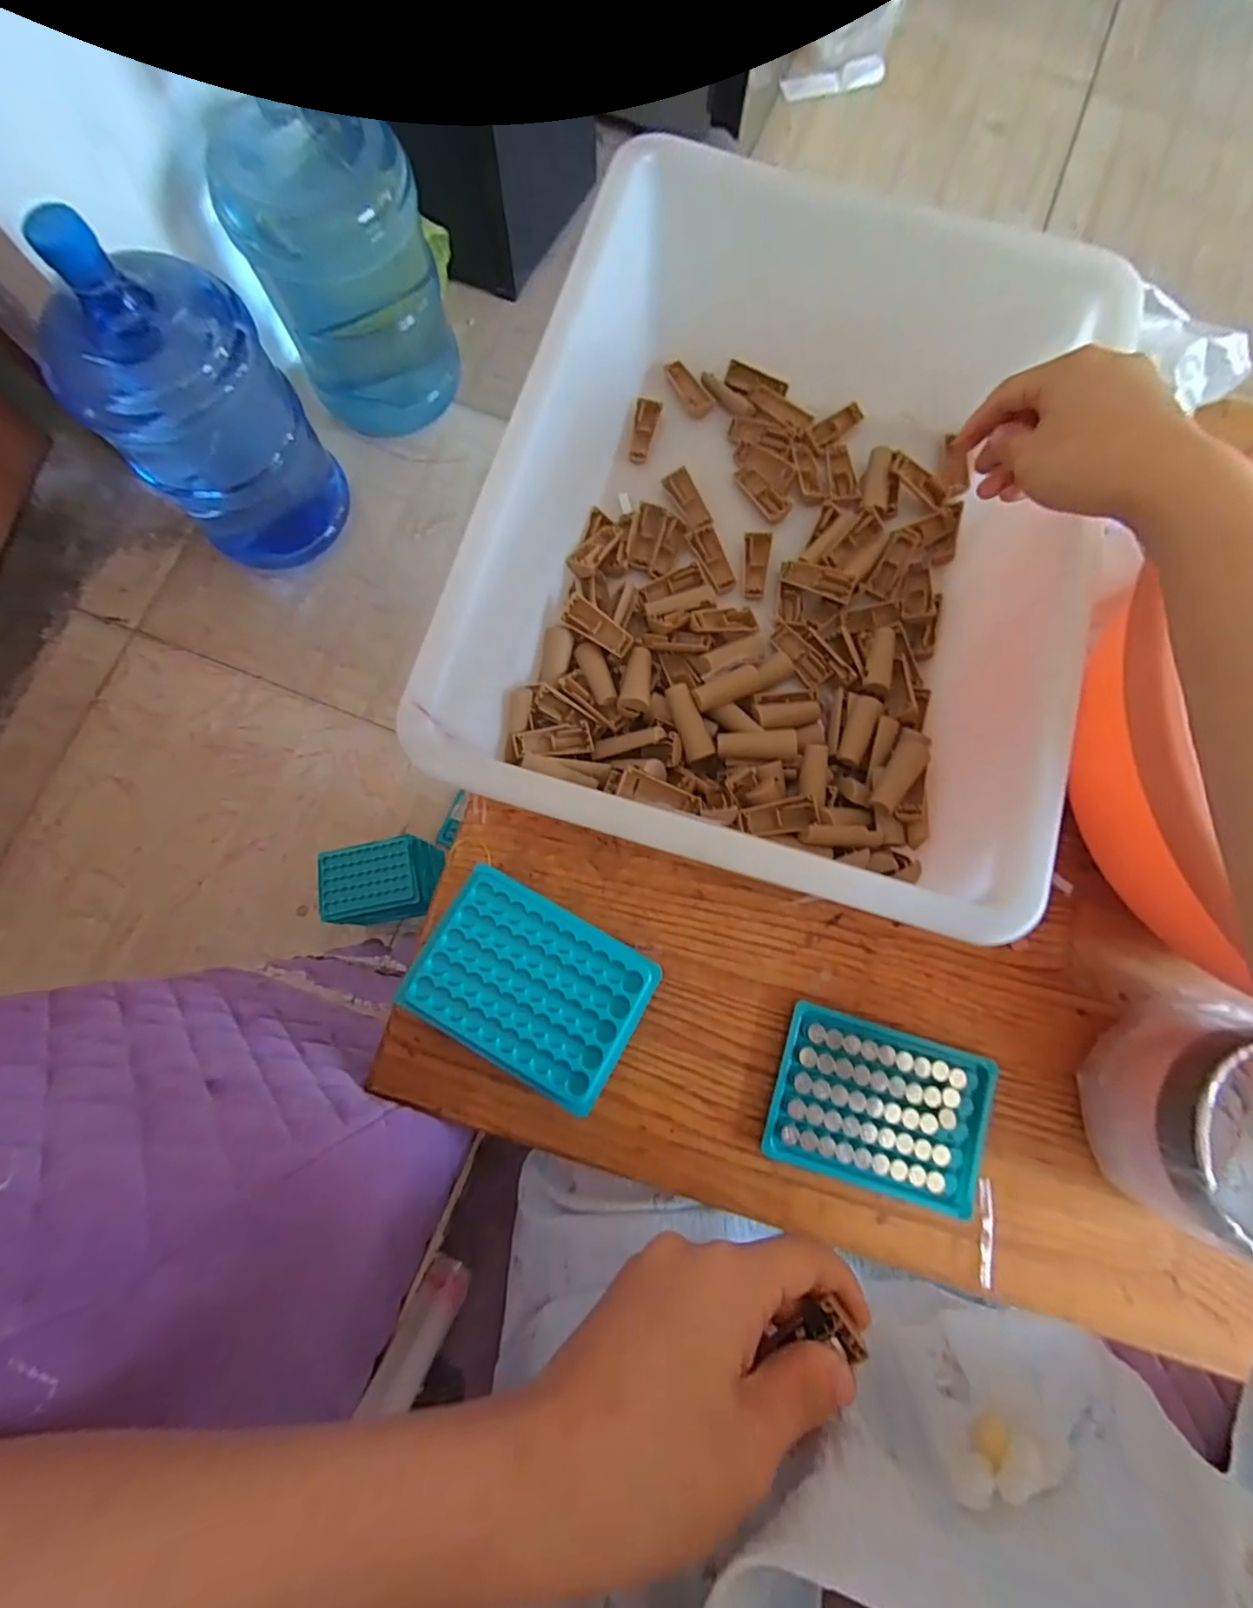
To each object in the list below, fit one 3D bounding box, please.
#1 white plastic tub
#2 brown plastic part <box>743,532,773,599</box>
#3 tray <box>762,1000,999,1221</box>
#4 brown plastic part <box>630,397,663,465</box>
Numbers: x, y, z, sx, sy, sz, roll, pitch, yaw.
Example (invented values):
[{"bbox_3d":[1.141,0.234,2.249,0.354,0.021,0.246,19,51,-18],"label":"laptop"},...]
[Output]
[{"bbox_3d":[0.096,-0.164,0.375,0.320,0.139,0.419,16,82,3],"label":"white plastic tub"},{"bbox_3d":[0.096,-0.175,0.432,0.018,0.009,0.048,3,80,-2],"label":"brown plastic part"},{"bbox_3d":[0.160,0.191,0.374,0.133,0.017,0.096,17,80,0],"label":"tray"},{"bbox_3d":[0.015,-0.285,0.450,0.019,0.007,0.054,7,80,-1],"label":"brown plastic part"}]

